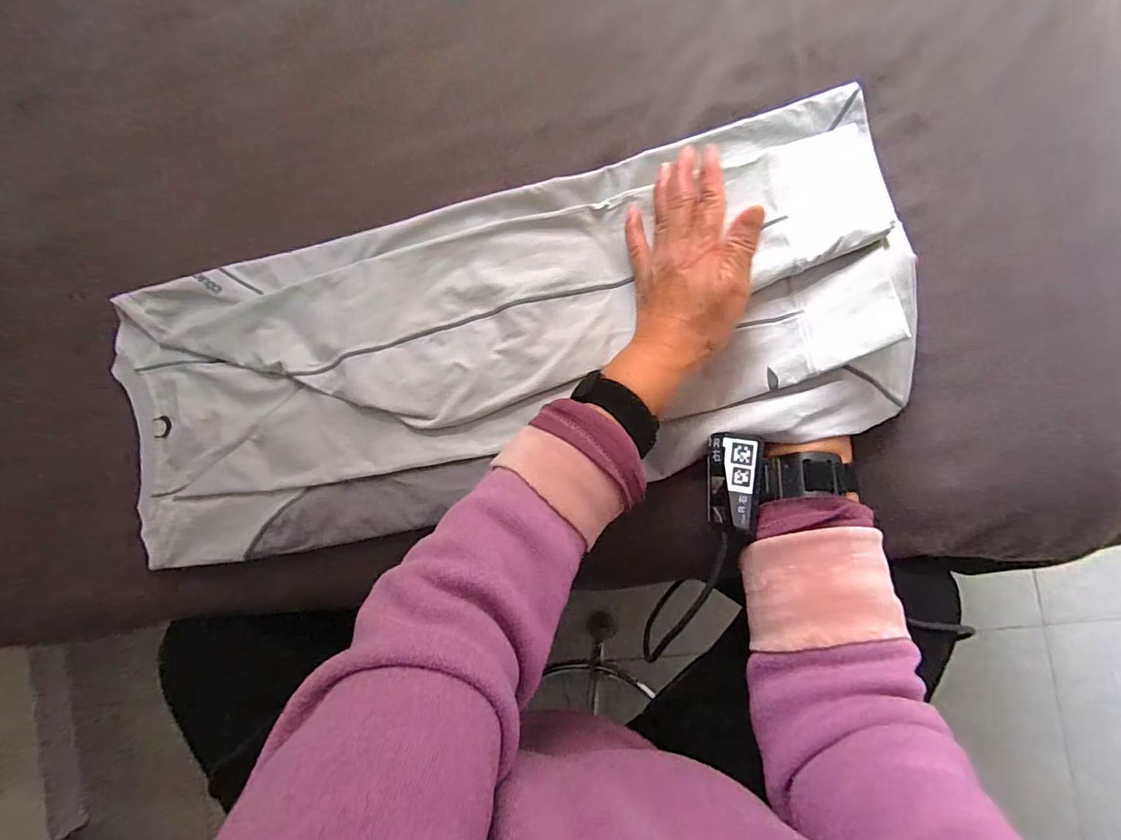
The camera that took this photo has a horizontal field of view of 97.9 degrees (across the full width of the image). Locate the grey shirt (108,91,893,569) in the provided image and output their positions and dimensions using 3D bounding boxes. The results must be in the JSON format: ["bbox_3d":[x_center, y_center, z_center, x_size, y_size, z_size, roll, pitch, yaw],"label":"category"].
[{"bbox_3d":[-0.088,-0.051,0.411,0.662,0.052,0.265,-10,85,12],"label":"grey shirt"}]

